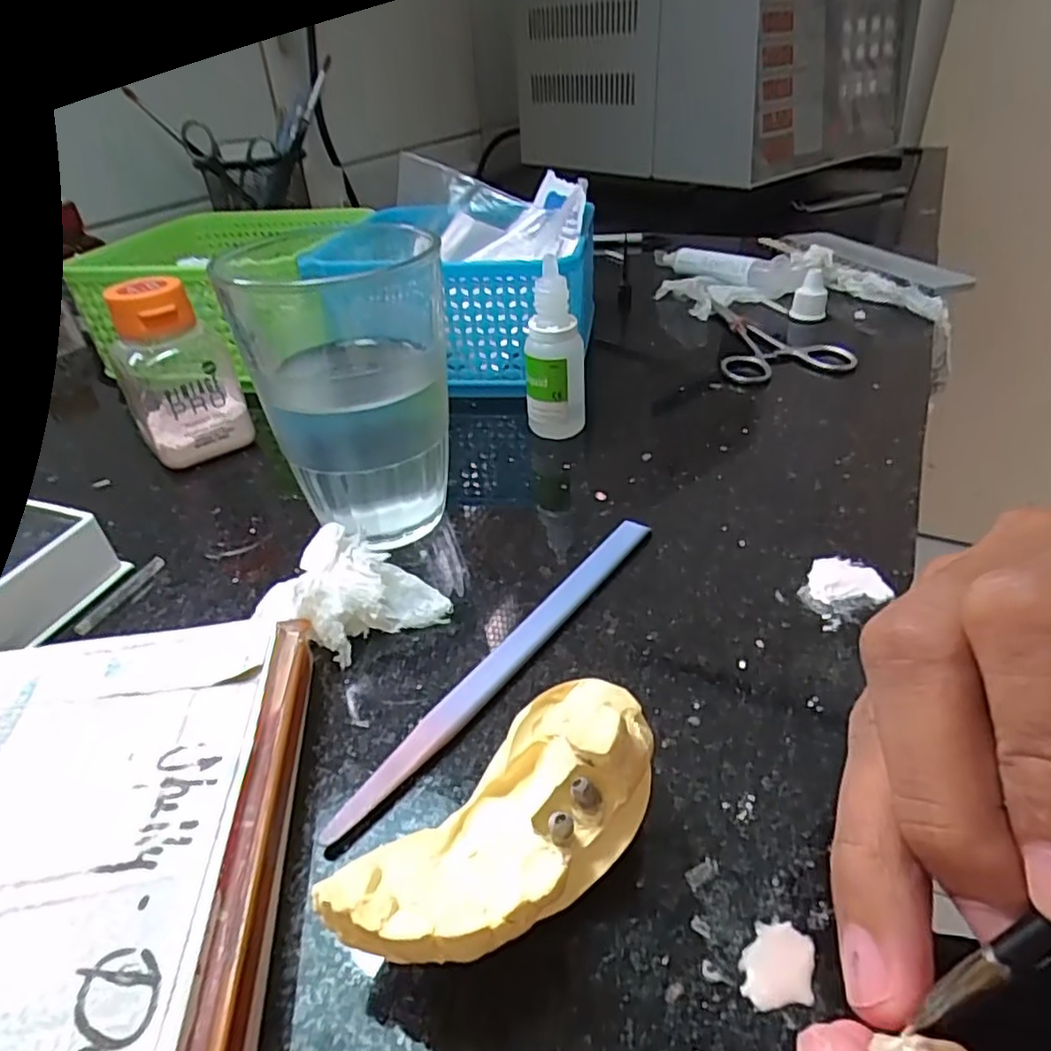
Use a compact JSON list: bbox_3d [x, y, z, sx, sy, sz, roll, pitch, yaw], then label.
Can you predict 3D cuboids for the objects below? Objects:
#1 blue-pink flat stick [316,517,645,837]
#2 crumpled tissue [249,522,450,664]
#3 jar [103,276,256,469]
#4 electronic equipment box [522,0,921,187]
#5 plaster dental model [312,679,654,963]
[{"bbox_3d":[-0.002,0.035,0.188,0.009,0.006,0.134,22,43,30],"label":"blue-pink flat stick"},{"bbox_3d":[-0.055,0.018,0.202,0.048,0.022,0.043,-23,41,-25],"label":"crumpled tissue"},{"bbox_3d":[-0.145,-0.062,0.279,0.040,0.072,0.031,-23,41,-25],"label":"jar"},{"bbox_3d":[0.234,-0.587,0.844,0.359,0.189,0.401,-27,42,-29],"label":"electronic equipment box"},{"bbox_3d":[-0.002,0.060,0.129,0.068,0.035,0.032,-32,45,-33],"label":"plaster dental model"}]

